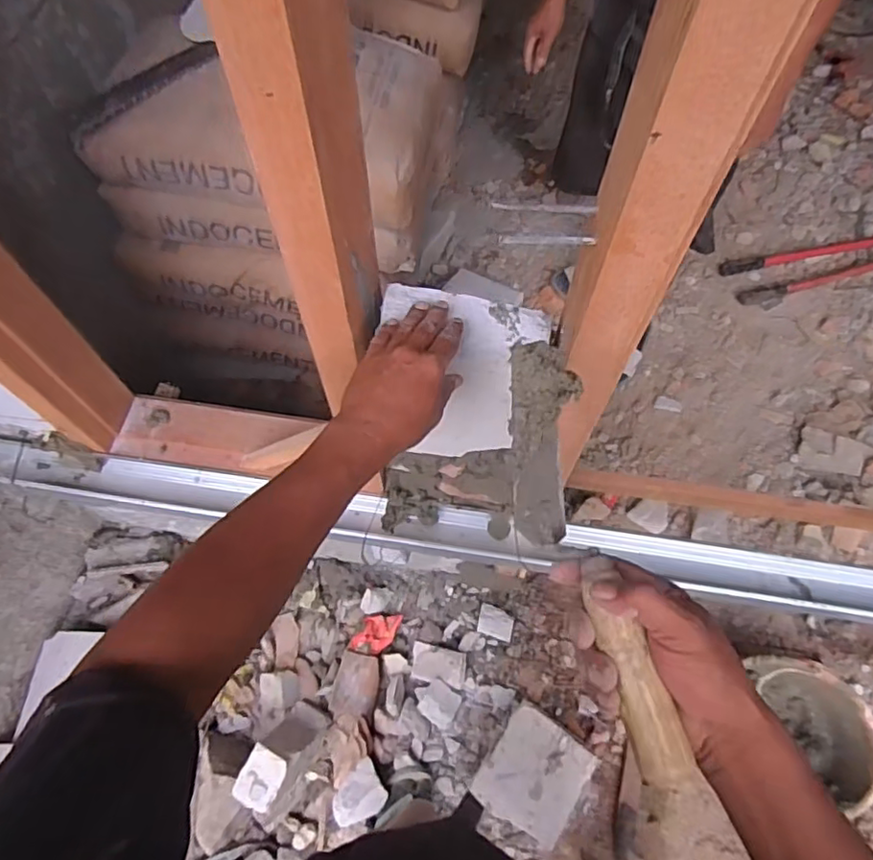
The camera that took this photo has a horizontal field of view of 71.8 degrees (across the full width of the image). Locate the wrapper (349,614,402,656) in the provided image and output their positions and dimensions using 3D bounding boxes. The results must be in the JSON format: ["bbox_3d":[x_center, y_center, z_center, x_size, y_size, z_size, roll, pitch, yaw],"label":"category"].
[{"bbox_3d":[-0.135,0.449,1.333,0.083,0.022,0.103,21,65,10],"label":"wrapper"}]

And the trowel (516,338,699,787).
[{"bbox_3d":[0.099,0.082,0.414,0.073,0.077,0.280,-15,70,-6],"label":"trowel"}]

